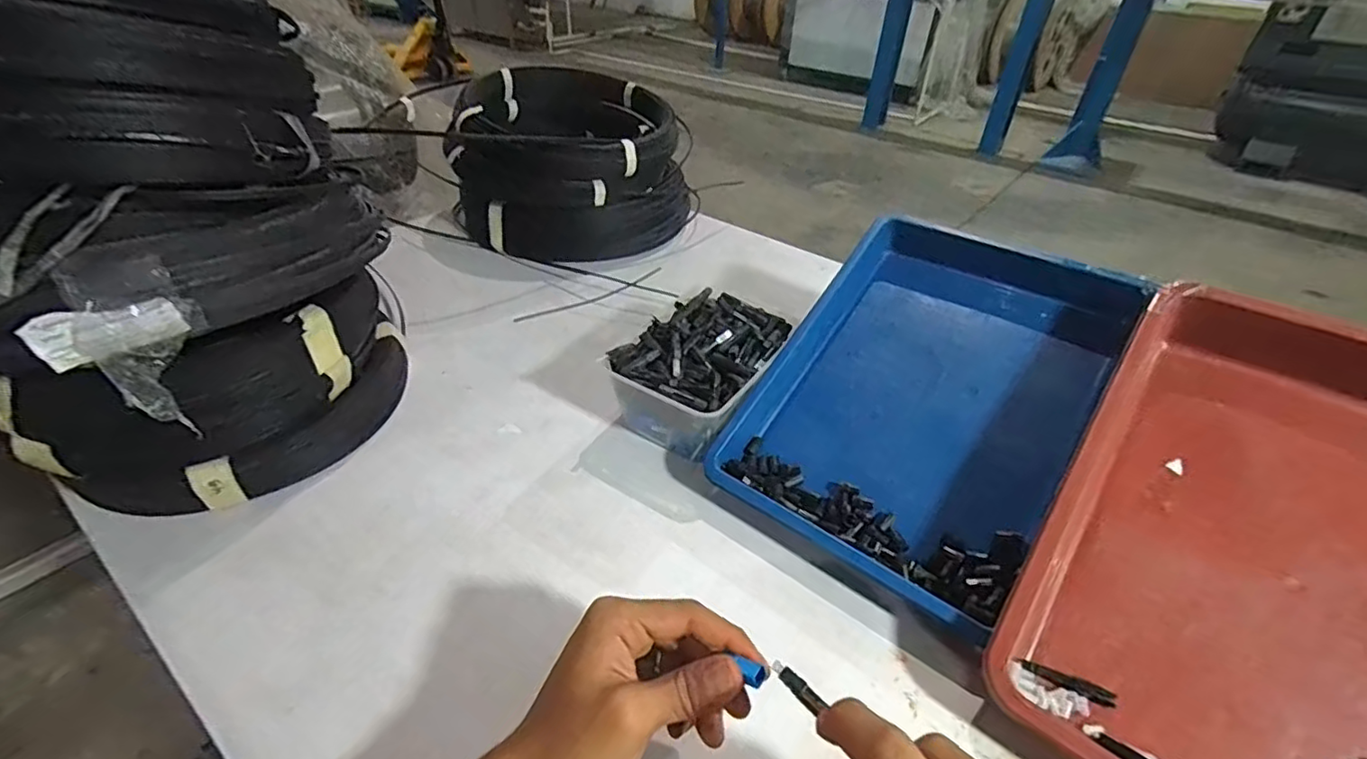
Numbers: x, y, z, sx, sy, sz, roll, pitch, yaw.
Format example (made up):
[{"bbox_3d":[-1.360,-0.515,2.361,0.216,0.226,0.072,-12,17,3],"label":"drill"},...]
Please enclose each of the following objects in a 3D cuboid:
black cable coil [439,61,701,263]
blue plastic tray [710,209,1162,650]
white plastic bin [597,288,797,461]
[{"bbox_3d":[-0.142,-0.309,0.842,0.297,0.159,0.307,1,38,-1],"label":"black cable coil"},{"bbox_3d":[0.198,0.004,0.493,0.227,0.058,0.326,29,68,25],"label":"blue plastic tray"},{"bbox_3d":[0.017,-0.003,0.551,0.118,0.082,0.166,26,44,26],"label":"white plastic bin"}]

